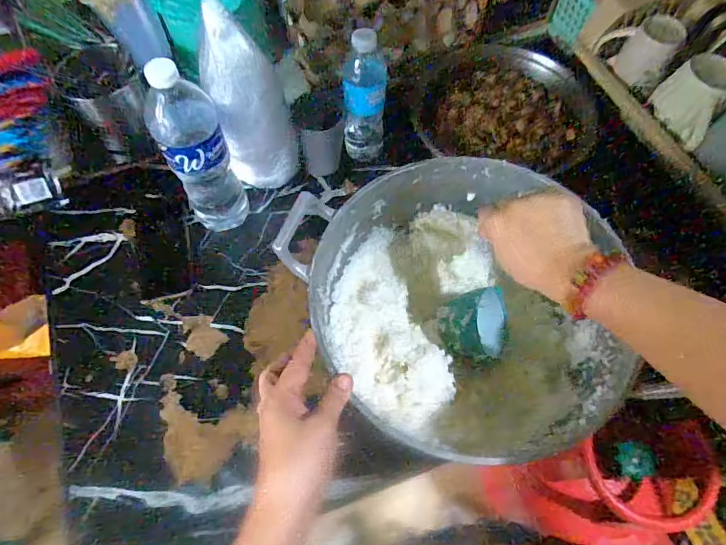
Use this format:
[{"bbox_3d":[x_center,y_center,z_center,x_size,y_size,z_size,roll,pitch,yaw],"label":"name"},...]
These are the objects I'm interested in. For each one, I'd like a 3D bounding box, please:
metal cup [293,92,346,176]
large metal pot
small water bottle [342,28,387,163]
[{"bbox_3d":[-0.064,-0.209,0.712,0.072,0.099,0.071,-5,63,-2],"label":"metal cup"},{"bbox_3d":[0.088,0.042,0.511,0.264,0.178,0.278,0,63,0],"label":"large metal pot"},{"bbox_3d":[0.002,-0.253,0.682,0.062,0.190,0.064,3,63,2],"label":"small water bottle"}]

